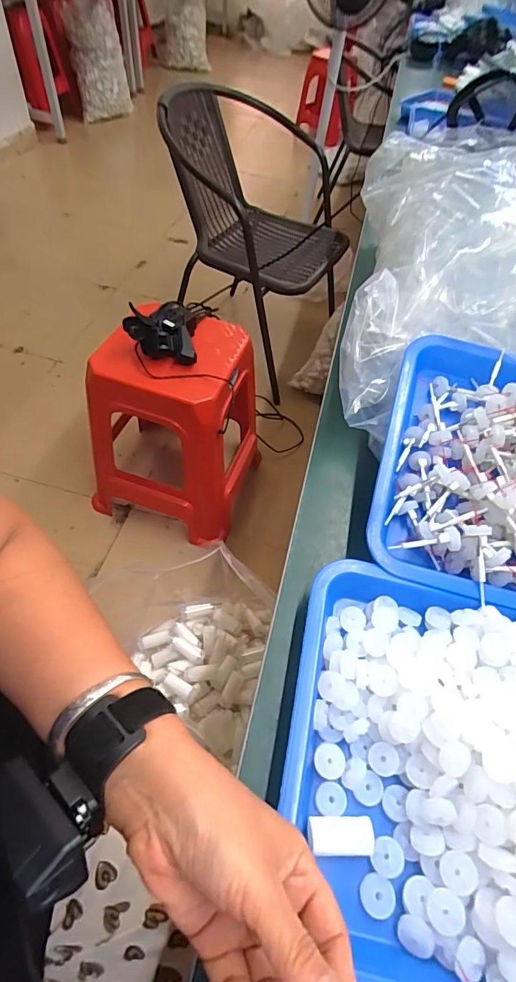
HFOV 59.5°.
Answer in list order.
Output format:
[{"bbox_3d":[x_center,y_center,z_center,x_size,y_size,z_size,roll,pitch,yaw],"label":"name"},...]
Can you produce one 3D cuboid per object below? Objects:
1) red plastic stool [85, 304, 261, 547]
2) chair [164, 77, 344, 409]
[{"bbox_3d":[-0.197,-0.172,1.160,0.351,0.462,0.371,18,55,7],"label":"red plastic stool"},{"bbox_3d":[-0.024,-0.852,1.514,0.550,0.655,0.616,24,56,11],"label":"chair"}]

